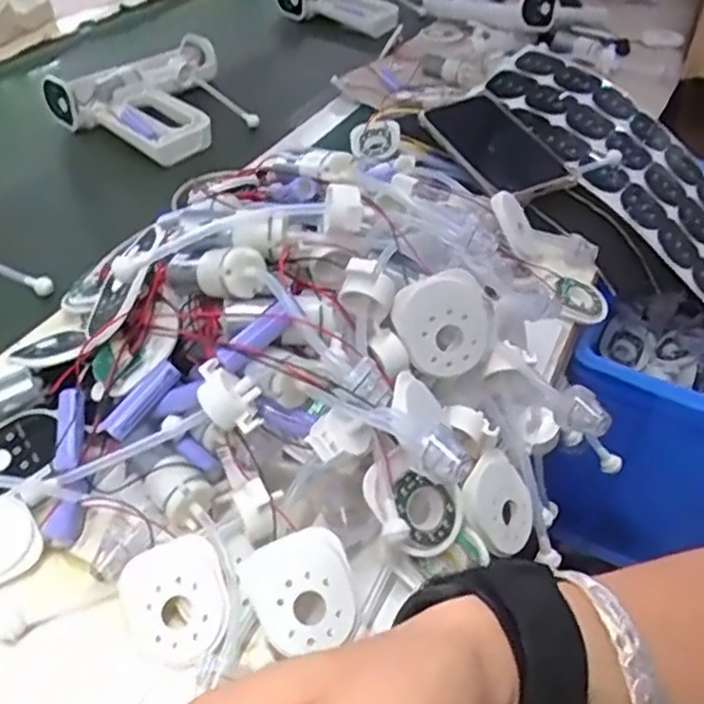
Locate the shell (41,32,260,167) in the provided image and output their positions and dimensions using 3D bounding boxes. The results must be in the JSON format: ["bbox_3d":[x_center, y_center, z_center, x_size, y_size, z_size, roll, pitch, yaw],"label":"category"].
[{"bbox_3d":[-0.207,-0.279,0.807,0.175,0.066,0.214,31,48,28],"label":"shell"}]

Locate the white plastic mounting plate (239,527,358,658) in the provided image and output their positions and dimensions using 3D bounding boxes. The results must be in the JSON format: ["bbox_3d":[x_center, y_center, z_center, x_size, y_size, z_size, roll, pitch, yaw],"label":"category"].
[{"bbox_3d":[-0.024,0.113,0.342,0.051,0.010,0.051,-1,71,2],"label":"white plastic mounting plate"}]

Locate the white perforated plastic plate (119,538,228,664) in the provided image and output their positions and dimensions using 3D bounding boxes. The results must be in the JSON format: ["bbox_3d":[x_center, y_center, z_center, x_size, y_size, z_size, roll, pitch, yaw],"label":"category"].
[{"bbox_3d":[-0.084,0.122,0.347,0.048,0.012,0.056,-23,62,-10],"label":"white perforated plastic plate"}]

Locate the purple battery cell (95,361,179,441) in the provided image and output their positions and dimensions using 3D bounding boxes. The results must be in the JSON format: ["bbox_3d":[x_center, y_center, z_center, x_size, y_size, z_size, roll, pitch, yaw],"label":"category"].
[{"bbox_3d":[-0.117,0.027,0.396,0.014,0.010,0.051,36,78,32],"label":"purple battery cell"}]

